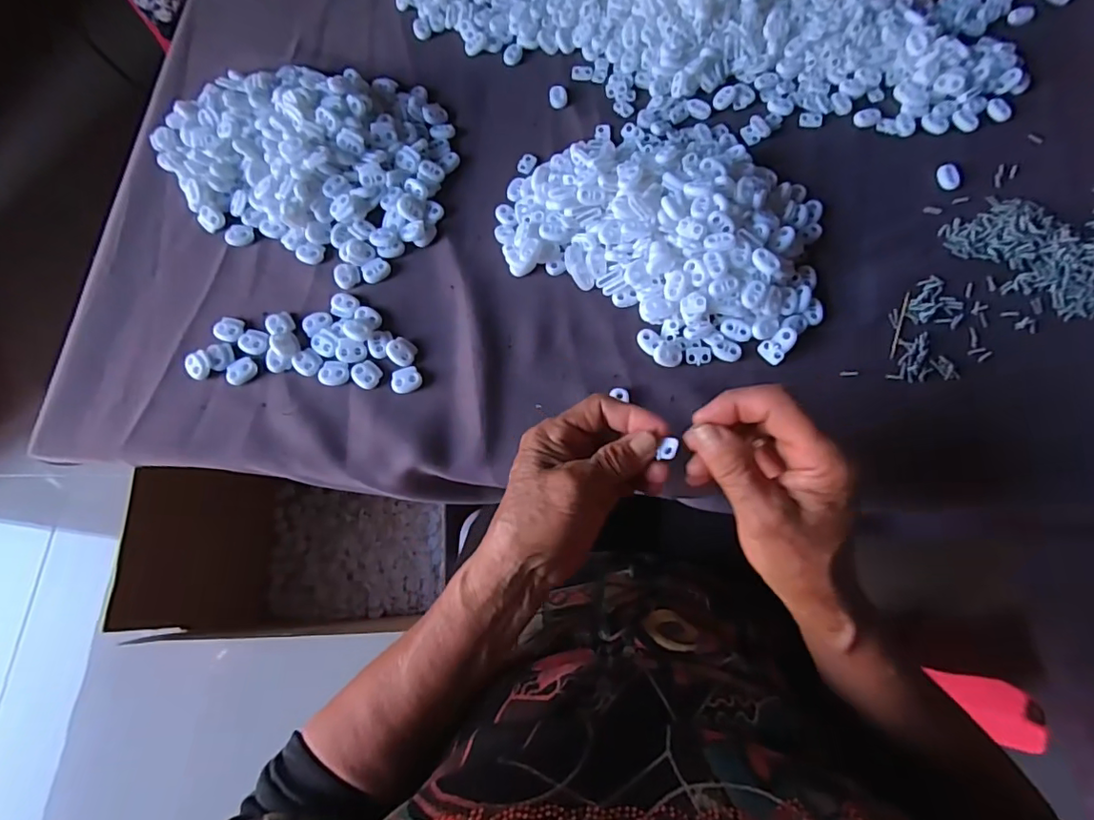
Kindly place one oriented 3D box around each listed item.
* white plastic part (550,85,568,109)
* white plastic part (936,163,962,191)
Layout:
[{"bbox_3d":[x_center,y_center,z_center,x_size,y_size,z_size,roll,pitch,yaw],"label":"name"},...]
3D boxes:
[{"bbox_3d":[0.011,-0.279,0.476,0.016,0.007,0.020,0,71,1],"label":"white plastic part"},{"bbox_3d":[0.331,-0.192,0.441,0.018,0.005,0.025,-10,71,-2],"label":"white plastic part"}]

